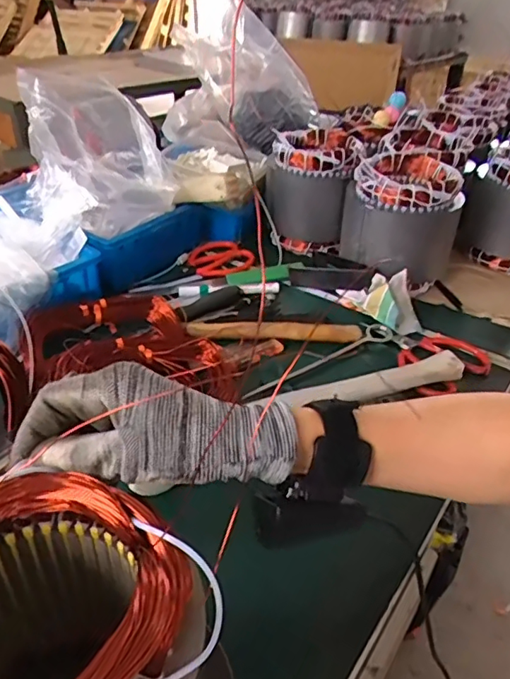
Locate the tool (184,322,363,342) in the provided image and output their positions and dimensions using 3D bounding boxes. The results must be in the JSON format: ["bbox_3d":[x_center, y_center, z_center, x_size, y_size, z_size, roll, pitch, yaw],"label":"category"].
[{"bbox_3d":[0.023,-0.013,0.678,0.216,0.015,0.024,3,36,3],"label":"tool"}]

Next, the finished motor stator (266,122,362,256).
[{"bbox_3d":[0.099,-0.237,0.871,0.134,0.157,0.120,17,38,21],"label":"finished motor stator"}]

